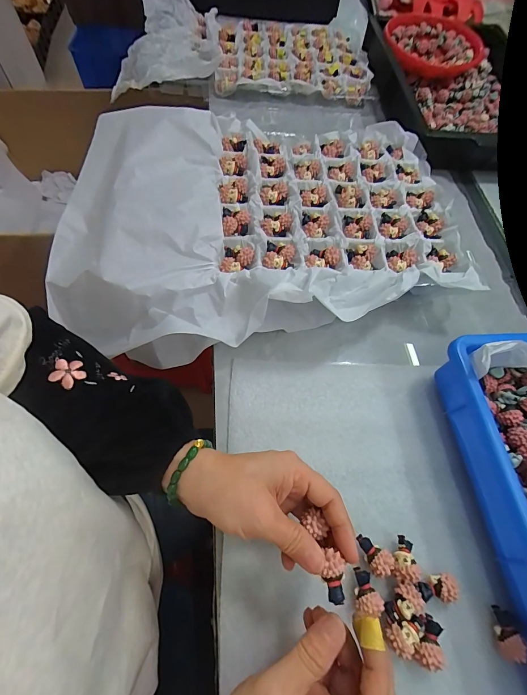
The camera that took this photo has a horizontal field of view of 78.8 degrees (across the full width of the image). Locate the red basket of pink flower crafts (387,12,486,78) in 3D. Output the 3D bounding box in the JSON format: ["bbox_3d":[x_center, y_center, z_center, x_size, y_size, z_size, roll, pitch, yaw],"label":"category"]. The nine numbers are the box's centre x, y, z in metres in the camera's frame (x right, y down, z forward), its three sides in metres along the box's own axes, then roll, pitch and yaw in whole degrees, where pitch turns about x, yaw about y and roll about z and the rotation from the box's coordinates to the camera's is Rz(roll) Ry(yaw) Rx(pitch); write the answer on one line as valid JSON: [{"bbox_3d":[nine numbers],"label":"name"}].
[{"bbox_3d":[0.308,-0.557,0.602,0.174,0.047,0.162,-7,64,-6],"label":"red basket of pink flower crafts"}]

